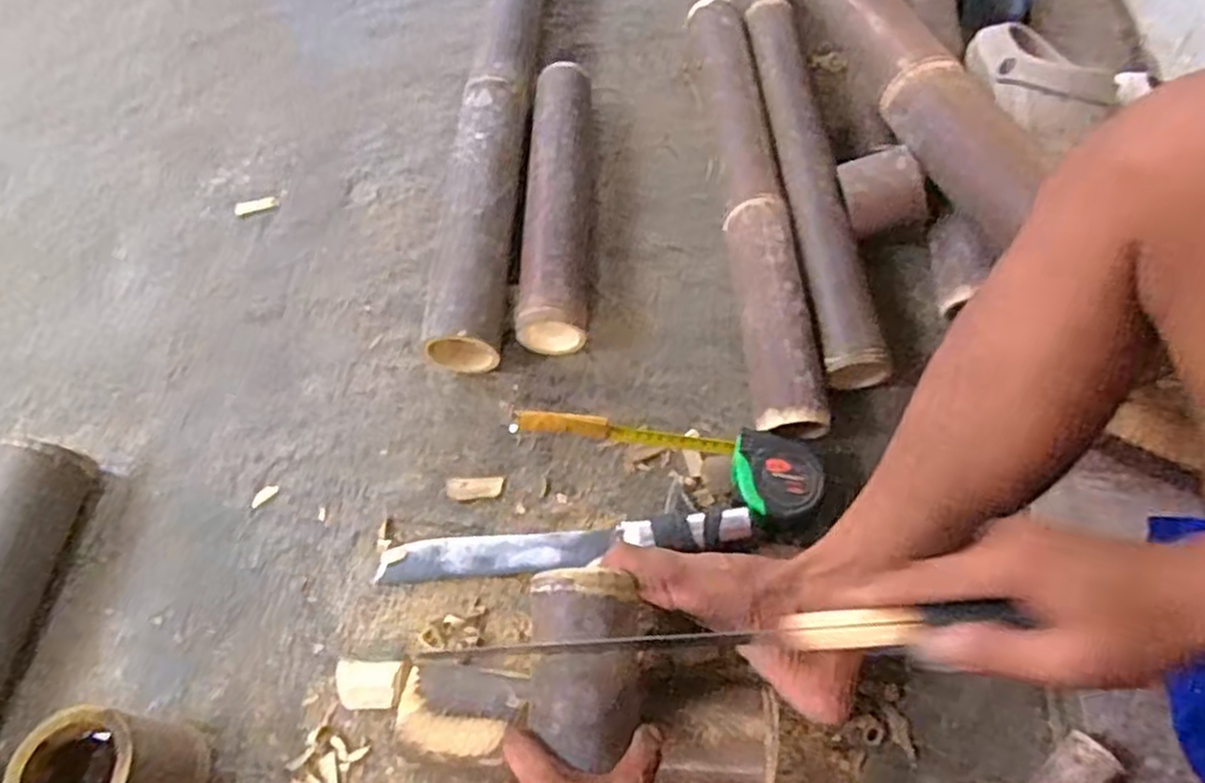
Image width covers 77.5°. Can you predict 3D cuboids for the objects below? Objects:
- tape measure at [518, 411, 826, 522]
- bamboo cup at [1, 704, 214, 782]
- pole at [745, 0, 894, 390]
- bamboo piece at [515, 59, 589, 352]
[{"bbox_3d":[0.054,0.056,0.676,0.273,0.060,0.073,13,65,11],"label":"tape measure"},{"bbox_3d":[-0.363,0.287,0.560,0.086,0.115,0.092,-2,63,4],"label":"bamboo cup"},{"bbox_3d":[0.210,-0.277,0.810,0.065,0.068,0.608,-7,67,0],"label":"pole"},{"bbox_3d":[-0.046,-0.207,0.810,0.072,0.076,0.352,-2,64,4],"label":"bamboo piece"}]

